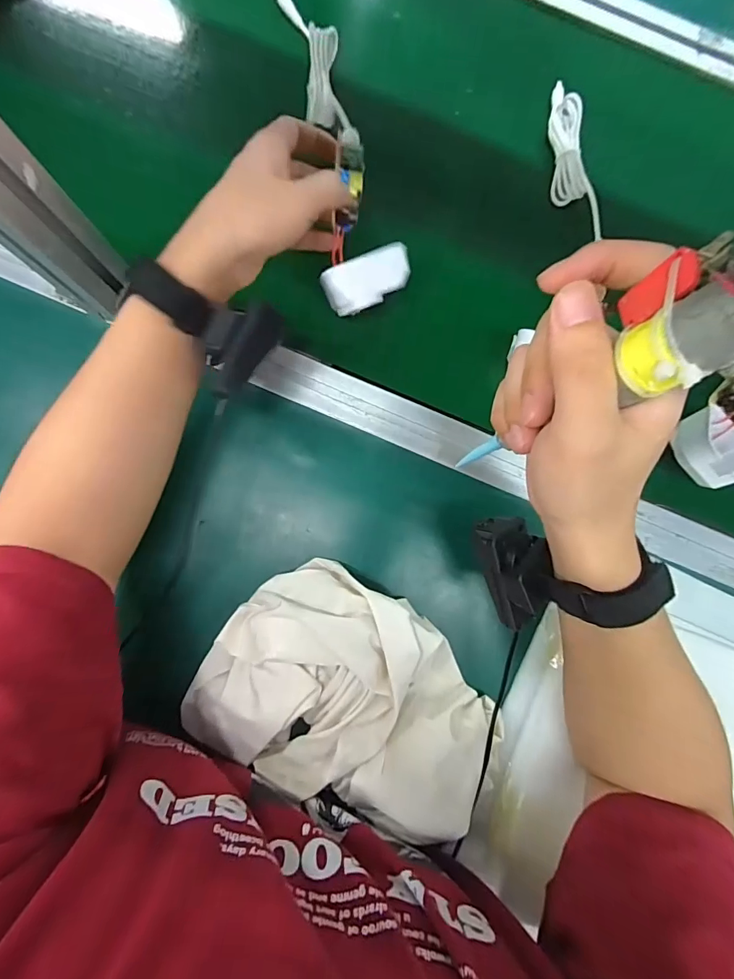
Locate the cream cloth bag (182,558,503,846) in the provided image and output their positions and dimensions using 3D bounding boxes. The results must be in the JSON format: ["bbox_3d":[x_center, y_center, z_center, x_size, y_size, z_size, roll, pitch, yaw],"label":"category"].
[{"bbox_3d":[-0.011,0.158,0.329,0.238,0.053,0.161,24,82,5],"label":"cream cloth bag"}]

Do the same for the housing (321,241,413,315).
[{"bbox_3d":[0.000,-0.169,0.349,0.069,0.024,0.037,-28,125,-9],"label":"housing"}]

